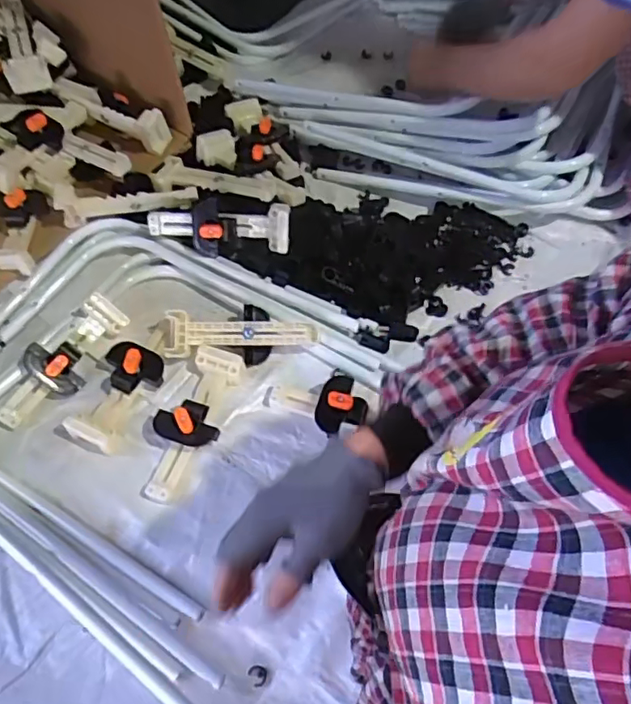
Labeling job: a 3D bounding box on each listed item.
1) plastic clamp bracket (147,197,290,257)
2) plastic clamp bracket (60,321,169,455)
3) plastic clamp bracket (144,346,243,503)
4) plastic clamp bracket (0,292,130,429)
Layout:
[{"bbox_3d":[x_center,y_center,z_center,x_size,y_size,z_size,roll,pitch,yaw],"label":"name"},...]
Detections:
[{"bbox_3d":[-0.137,-0.175,0.823,0.203,0.050,0.070,-2,89,-5],"label":"plastic clamp bracket"},{"bbox_3d":[-0.242,0.036,0.737,0.075,0.044,0.182,17,62,8],"label":"plastic clamp bracket"},{"bbox_3d":[-0.156,0.081,0.701,0.081,0.039,0.196,11,62,6],"label":"plastic clamp bracket"},{"bbox_3d":[-0.330,0.010,0.738,0.064,0.060,0.197,32,66,16],"label":"plastic clamp bracket"}]

